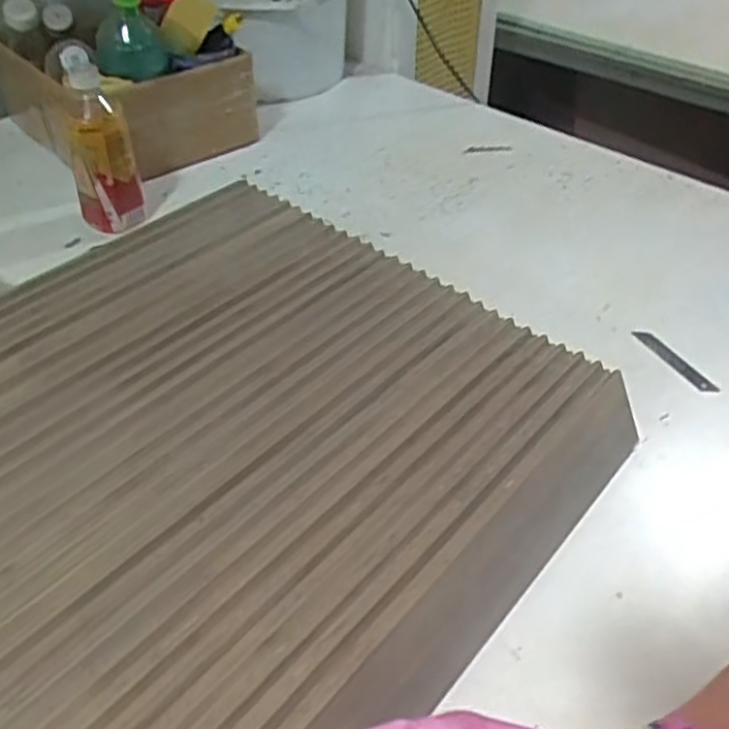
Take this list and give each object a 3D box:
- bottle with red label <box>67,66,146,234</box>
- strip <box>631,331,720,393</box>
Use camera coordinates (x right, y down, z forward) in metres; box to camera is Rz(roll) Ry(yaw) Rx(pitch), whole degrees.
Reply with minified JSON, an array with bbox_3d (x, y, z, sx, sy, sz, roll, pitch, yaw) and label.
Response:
[{"bbox_3d":[-0.298,-0.237,0.842,0.069,0.177,0.058,-8,43,-11],"label":"bottle with red label"},{"bbox_3d":[0.310,-0.004,0.742,0.017,0.004,0.104,-22,44,-13],"label":"strip"}]

